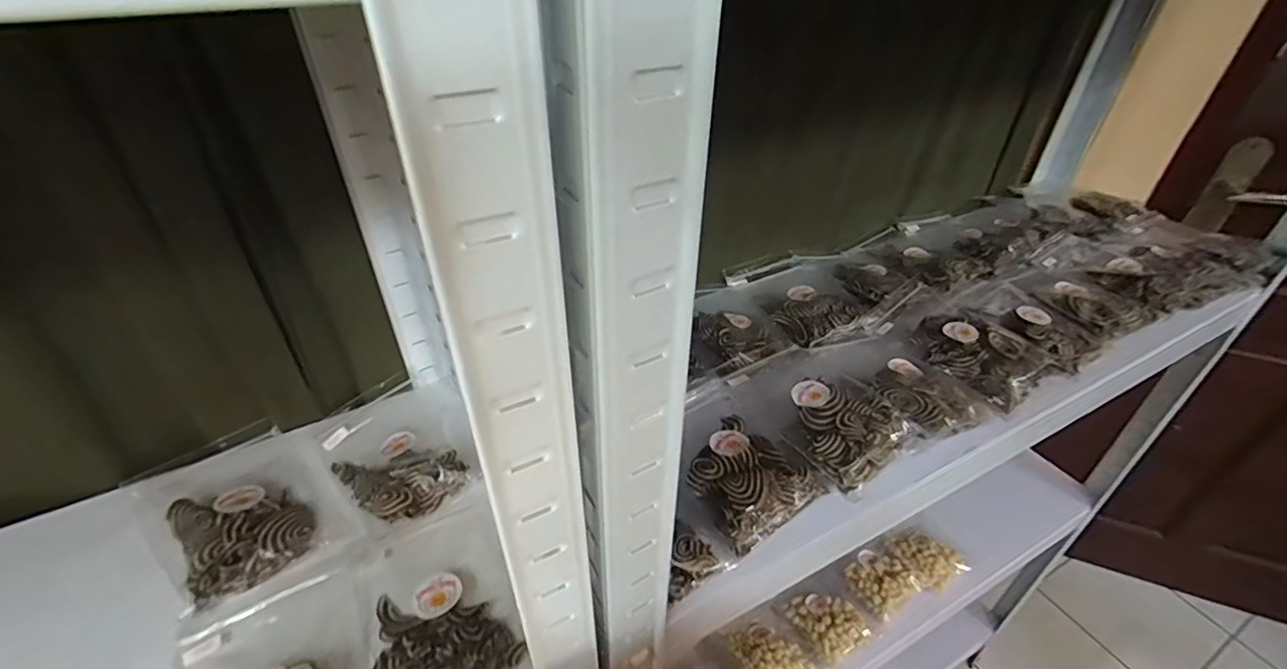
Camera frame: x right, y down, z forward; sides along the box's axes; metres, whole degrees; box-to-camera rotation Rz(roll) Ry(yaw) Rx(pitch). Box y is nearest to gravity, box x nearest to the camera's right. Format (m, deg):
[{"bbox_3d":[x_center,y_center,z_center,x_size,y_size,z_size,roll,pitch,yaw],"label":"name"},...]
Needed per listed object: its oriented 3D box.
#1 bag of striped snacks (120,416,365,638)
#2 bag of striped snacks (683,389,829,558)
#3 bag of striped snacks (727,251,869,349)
[{"bbox_3d":[-0.285,0.122,0.396,0.157,0.024,0.108,32,48,33],"label":"bag of striped snacks"},{"bbox_3d":[0.075,0.097,0.424,0.093,0.034,0.126,-12,40,-15],"label":"bag of striped snacks"},{"bbox_3d":[0.174,-0.043,0.603,0.109,0.026,0.150,-15,41,-18],"label":"bag of striped snacks"}]

